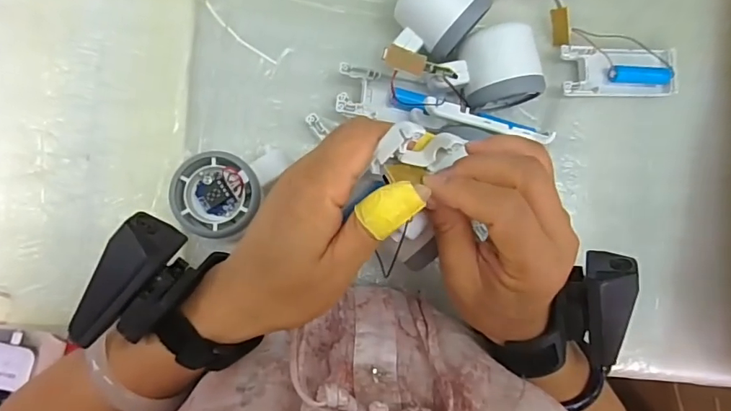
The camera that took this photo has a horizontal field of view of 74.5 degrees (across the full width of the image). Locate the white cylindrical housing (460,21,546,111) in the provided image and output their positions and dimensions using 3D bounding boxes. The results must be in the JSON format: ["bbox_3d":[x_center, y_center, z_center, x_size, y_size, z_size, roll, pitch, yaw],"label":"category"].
[{"bbox_3d":[0.101,-0.106,0.370,0.057,0.045,0.058,-16,88,-7],"label":"white cylindrical housing"}]

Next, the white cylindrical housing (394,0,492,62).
[{"bbox_3d":[0.056,-0.148,0.371,0.056,0.053,0.051,42,83,-2],"label":"white cylindrical housing"}]

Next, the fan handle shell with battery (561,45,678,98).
[{"bbox_3d":[0.211,-0.110,0.398,0.101,0.012,0.041,-1,86,-7],"label":"fan handle shell with battery"}]

